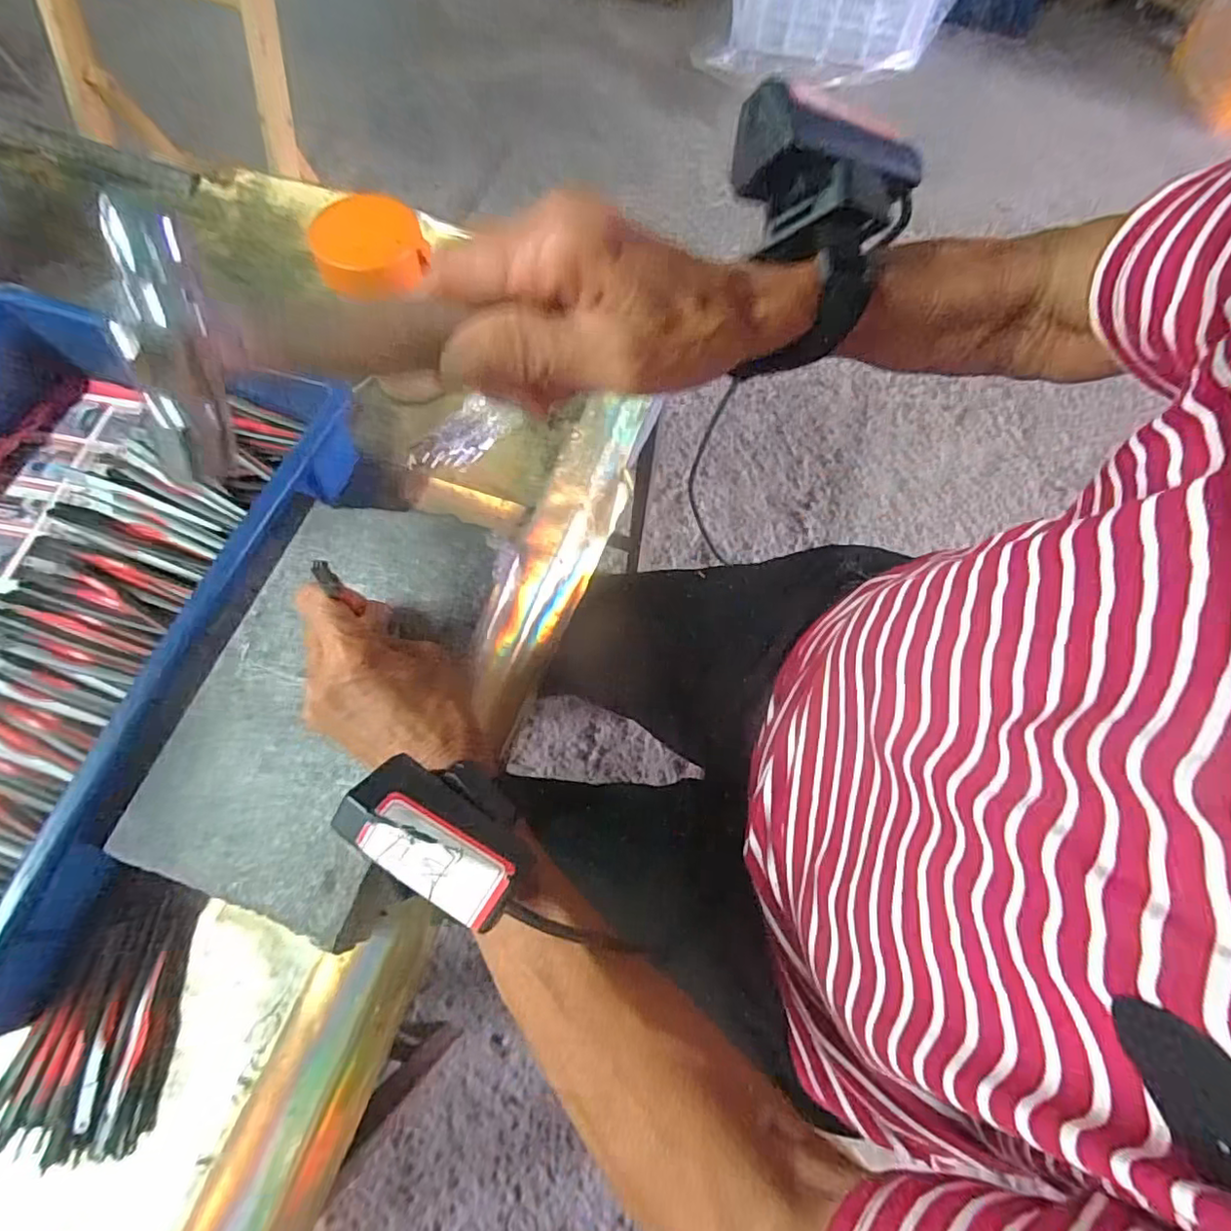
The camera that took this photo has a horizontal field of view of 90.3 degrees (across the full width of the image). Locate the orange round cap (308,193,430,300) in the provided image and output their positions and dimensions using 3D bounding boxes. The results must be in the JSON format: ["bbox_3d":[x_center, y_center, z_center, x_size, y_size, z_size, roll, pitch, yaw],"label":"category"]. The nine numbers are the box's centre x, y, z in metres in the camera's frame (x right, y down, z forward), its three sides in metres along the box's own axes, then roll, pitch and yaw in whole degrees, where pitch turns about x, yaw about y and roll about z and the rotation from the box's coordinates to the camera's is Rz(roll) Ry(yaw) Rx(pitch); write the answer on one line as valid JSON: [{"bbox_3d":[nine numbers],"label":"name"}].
[{"bbox_3d":[-0.160,-0.241,0.398,0.068,0.019,0.072,1,67,-1],"label":"orange round cap"}]

